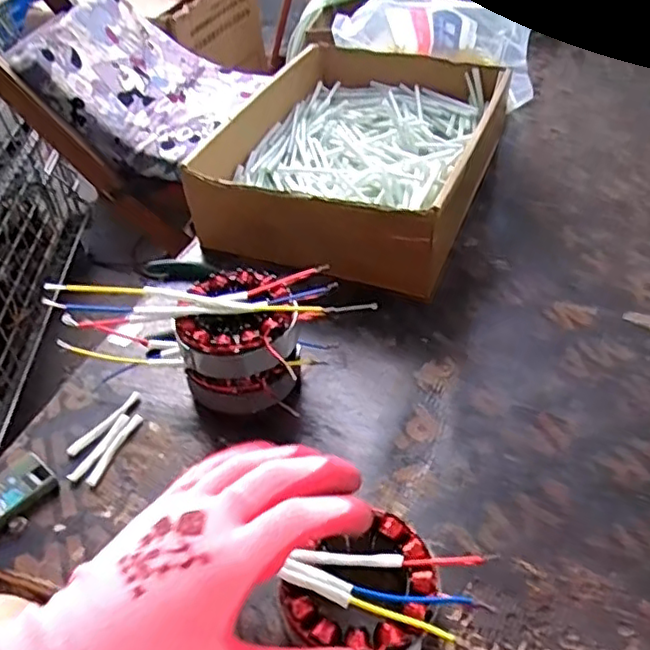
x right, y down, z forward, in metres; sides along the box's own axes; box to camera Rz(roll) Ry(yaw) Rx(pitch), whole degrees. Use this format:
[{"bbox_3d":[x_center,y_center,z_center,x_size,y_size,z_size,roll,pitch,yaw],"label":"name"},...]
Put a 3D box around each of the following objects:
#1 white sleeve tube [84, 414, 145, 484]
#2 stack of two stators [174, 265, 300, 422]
[{"bbox_3d":[-0.151,0.088,0.460,0.007,0.004,0.061,13,47,19],"label":"white sleeve tube"},{"bbox_3d":[-0.060,0.012,0.479,0.081,0.073,0.085,-5,44,2],"label":"stack of two stators"}]

